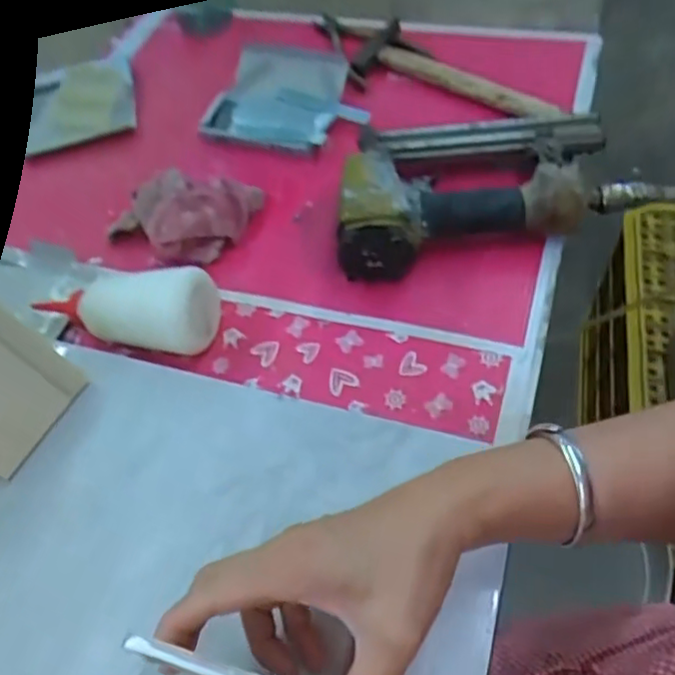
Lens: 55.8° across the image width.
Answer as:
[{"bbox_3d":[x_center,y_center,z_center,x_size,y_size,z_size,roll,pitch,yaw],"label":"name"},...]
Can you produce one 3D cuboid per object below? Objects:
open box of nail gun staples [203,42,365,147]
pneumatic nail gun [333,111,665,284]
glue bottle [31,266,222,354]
[{"bbox_3d":[-0.046,-0.251,0.651,0.155,0.035,0.124,11,57,12],"label":"open box of nail gun staples"},{"bbox_3d":[0.115,-0.131,0.538,0.244,0.062,0.154,-10,55,-1],"label":"pneumatic nail gun"},{"bbox_3d":[-0.170,-0.030,0.496,0.161,0.055,0.060,6,56,11],"label":"glue bottle"}]

